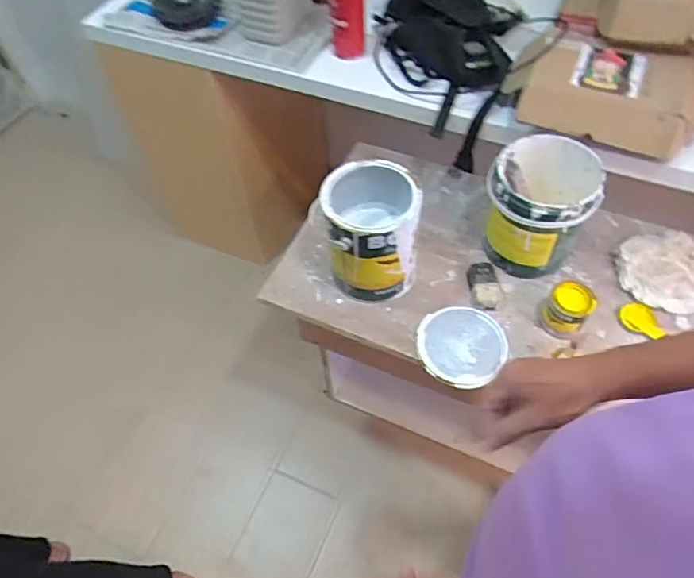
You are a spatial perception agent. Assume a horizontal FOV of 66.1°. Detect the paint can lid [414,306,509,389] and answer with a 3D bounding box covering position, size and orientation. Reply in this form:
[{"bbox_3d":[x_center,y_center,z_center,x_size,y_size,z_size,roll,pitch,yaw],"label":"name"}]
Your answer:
[{"bbox_3d":[0.206,0.099,0.962,0.153,0.021,0.161,-2,55,3],"label":"paint can lid"}]

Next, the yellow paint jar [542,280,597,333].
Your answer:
[{"bbox_3d":[0.396,0.040,0.959,0.072,0.075,0.084,26,61,20],"label":"yellow paint jar"}]

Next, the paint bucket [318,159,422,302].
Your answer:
[{"bbox_3d":[0.047,-0.102,0.982,0.162,0.208,0.160,-2,55,3],"label":"paint bucket"}]

